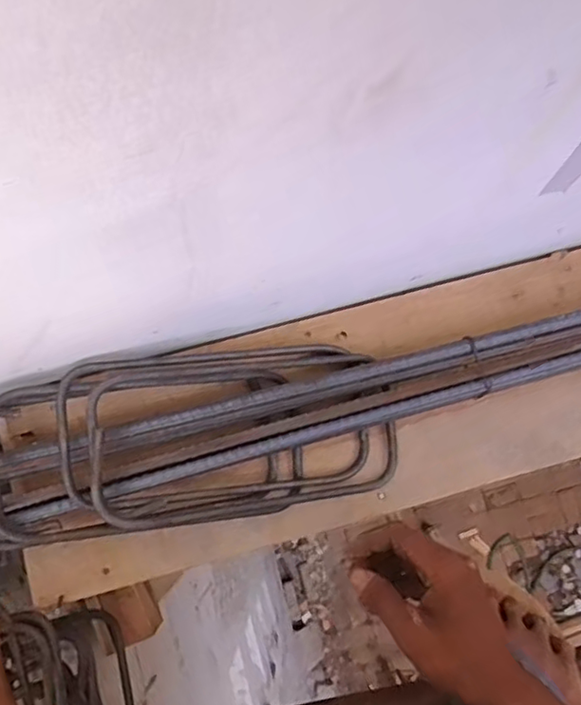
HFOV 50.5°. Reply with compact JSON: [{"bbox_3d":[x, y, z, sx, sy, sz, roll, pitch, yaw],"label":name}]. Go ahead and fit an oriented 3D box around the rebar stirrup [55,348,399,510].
[{"bbox_3d":[-0.045,0.060,0.499,0.271,0.018,0.120,-2,89,-12],"label":"rebar stirrup"}]

